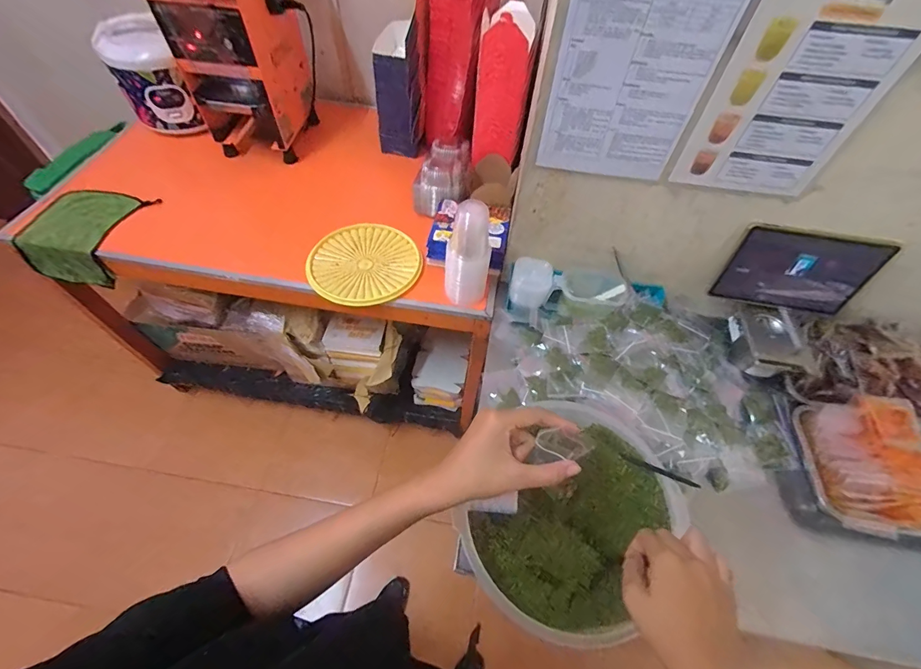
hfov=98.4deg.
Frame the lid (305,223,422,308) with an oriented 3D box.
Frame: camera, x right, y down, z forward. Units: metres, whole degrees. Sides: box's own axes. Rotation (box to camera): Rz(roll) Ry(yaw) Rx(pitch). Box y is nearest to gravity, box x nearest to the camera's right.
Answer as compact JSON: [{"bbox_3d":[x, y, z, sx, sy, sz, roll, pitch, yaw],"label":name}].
[{"bbox_3d":[-0.224,-0.169,0.936,0.251,0.028,0.259,2,56,-2],"label":"lid"}]

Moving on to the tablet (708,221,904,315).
[{"bbox_3d":[0.641,-0.120,0.755,0.250,0.178,0.014,8,46,3],"label":"tablet"}]

